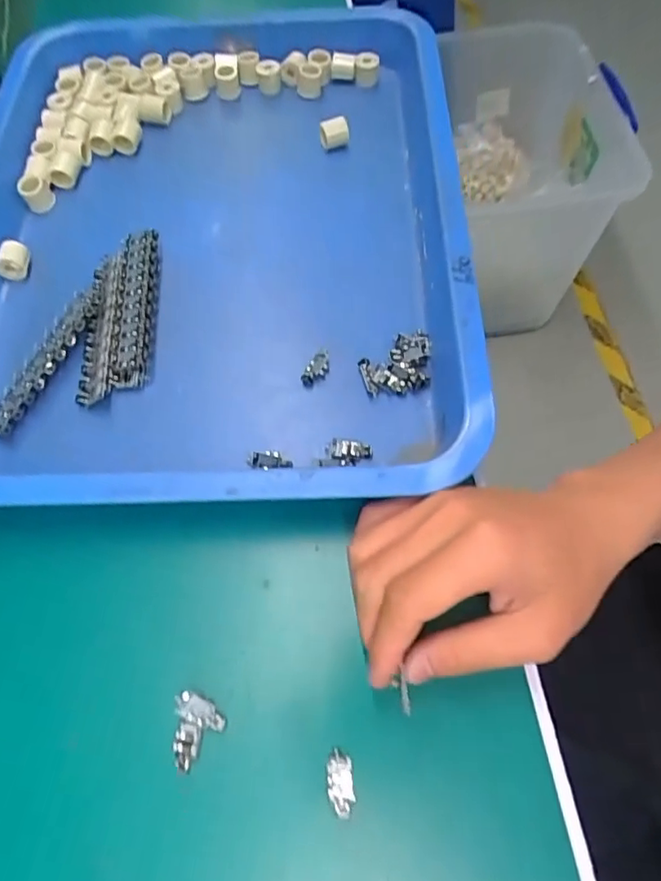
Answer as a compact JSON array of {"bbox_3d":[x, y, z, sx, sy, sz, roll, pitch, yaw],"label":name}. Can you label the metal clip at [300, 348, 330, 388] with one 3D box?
[{"bbox_3d":[-0.009,-0.044,0.366,0.012,0.008,0.027,24,67,14],"label":"metal clip"}]

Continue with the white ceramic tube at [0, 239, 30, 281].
[{"bbox_3d":[-0.220,-0.125,0.409,0.019,0.018,0.023,1,63,3],"label":"white ceramic tube"}]

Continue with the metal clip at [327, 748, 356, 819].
[{"bbox_3d":[0.005,0.157,0.270,0.012,0.004,0.026,-6,63,0],"label":"metal clip"}]

